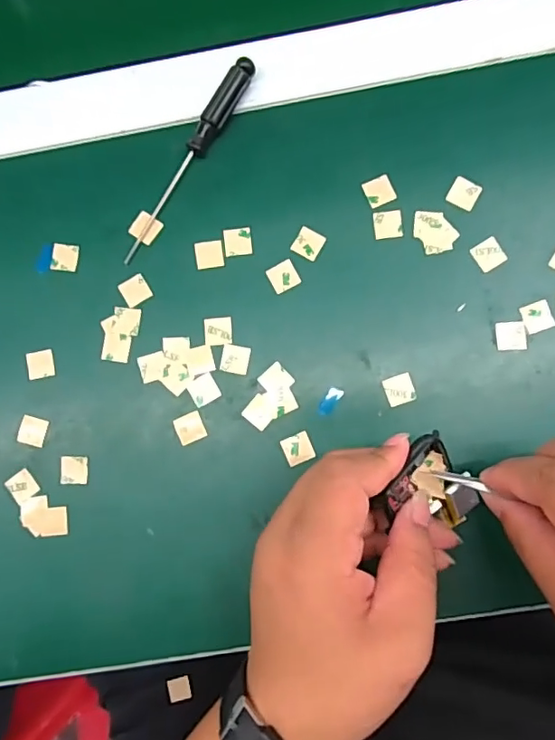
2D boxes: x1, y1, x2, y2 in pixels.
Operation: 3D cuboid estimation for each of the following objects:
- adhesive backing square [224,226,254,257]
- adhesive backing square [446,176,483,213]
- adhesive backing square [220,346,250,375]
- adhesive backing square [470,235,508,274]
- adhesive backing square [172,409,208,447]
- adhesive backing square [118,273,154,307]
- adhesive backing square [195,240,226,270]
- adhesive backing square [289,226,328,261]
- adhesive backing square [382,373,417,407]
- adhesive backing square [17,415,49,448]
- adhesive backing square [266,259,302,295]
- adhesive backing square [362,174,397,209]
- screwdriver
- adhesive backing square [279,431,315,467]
[{"bbox_3d":[-0.022,-0.073,0.305,0.015,0.004,0.016,-6,87,1],"label":"adhesive backing square"},{"bbox_3d":[0.105,-0.099,0.299,0.016,0.004,0.017,30,90,6],"label":"adhesive backing square"},{"bbox_3d":[-0.024,-0.006,0.299,0.016,0.004,0.016,11,85,4],"label":"adhesive backing square"},{"bbox_3d":[0.117,-0.064,0.295,0.016,0.004,0.016,-30,82,-2],"label":"adhesive backing square"},{"bbox_3d":[-0.049,0.032,0.297,0.016,0.004,0.016,-22,82,-4],"label":"adhesive backing square"},{"bbox_3d":[-0.082,-0.046,0.306,0.015,0.004,0.016,-32,87,-6],"label":"adhesive backing square"},{"bbox_3d":[-0.039,-0.066,0.305,0.016,0.004,0.015,-8,89,-3],"label":"adhesive backing square"},{"bbox_3d":[0.018,-0.072,0.302,0.016,0.004,0.016,30,87,5],"label":"adhesive backing square"},{"bbox_3d":[0.067,0.011,0.291,0.015,0.004,0.015,-19,84,2],"label":"adhesive backing square"},{"bbox_3d":[-0.139,0.035,0.302,0.014,0.004,0.015,15,78,-3],"label":"adhesive backing square"},{"bbox_3d":[0.004,-0.053,0.301,0.016,0.004,0.016,-28,84,-2],"label":"adhesive backing square"},{"bbox_3d":[0.058,-0.101,0.302,0.016,0.004,0.016,-24,85,2],"label":"adhesive backing square"},{"bbox_3d":[-0.052,-0.120,0.303,0.012,0.014,0.130,35,88,6],"label":"screwdriver"},{"bbox_3d":[0.011,0.043,0.292,0.016,0.004,0.016,-23,83,1],"label":"adhesive backing square"}]

